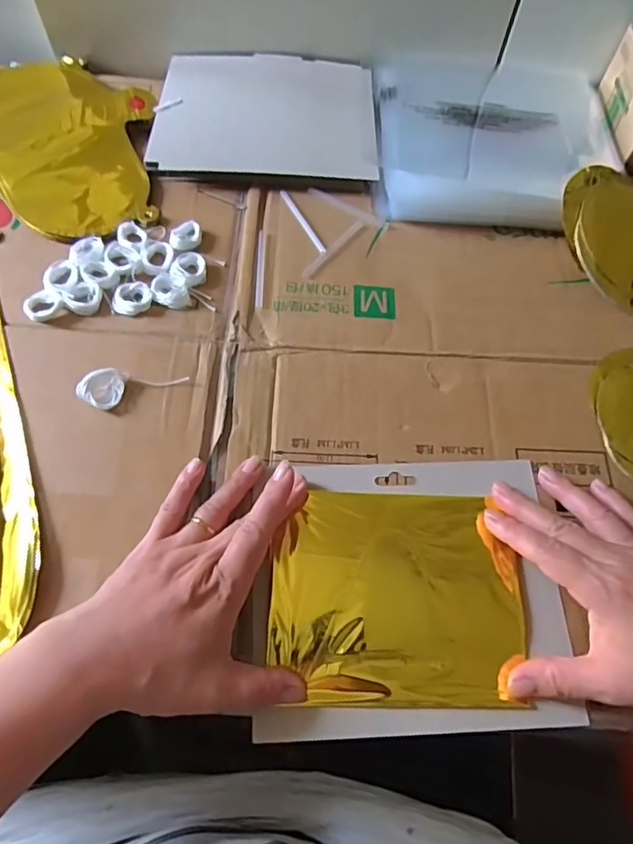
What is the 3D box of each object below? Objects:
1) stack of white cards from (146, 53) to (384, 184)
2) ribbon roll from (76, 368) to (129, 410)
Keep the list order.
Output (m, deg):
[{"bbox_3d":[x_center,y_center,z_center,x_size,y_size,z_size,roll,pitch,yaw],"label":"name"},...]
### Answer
[{"bbox_3d":[-0.046,-0.288,0.522,0.195,0.015,0.163,1,62,-2],"label":"stack of white cards"},{"bbox_3d":[-0.147,-0.025,0.392,0.024,0.014,0.034,32,65,13],"label":"ribbon roll"}]

